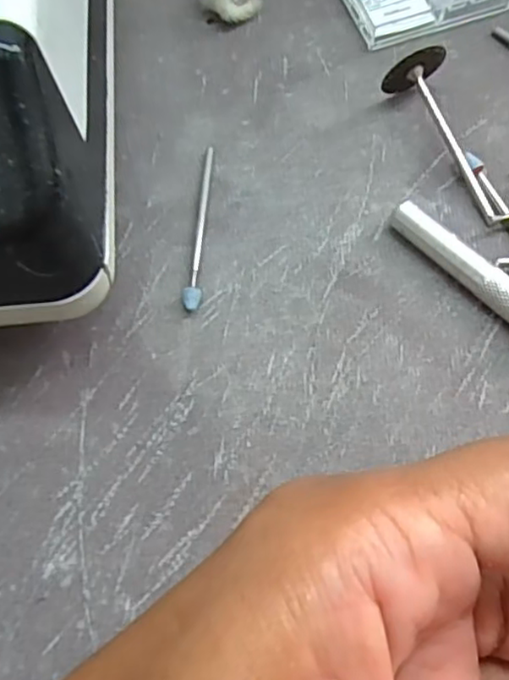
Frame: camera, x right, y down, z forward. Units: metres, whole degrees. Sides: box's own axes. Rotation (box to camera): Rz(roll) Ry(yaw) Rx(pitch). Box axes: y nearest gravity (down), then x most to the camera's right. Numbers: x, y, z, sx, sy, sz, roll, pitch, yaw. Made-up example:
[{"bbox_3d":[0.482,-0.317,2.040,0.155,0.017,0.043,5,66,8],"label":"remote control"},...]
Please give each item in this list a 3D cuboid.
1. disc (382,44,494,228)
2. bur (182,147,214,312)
[{"bbox_3d":[0.046,-0.051,0.160,0.016,0.013,0.046,-13,69,-3],"label":"disc"},{"bbox_3d":[-0.013,-0.028,0.157,0.004,0.004,0.046,4,69,4],"label":"bur"}]

